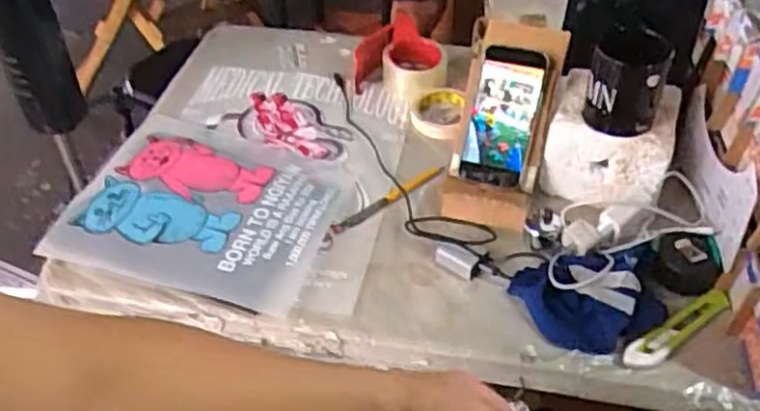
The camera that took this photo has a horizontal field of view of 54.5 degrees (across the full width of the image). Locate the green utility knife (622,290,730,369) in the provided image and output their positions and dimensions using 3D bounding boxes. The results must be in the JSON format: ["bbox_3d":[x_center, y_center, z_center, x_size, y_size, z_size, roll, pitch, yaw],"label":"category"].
[{"bbox_3d":[0.315,0.128,0.774,0.151,0.015,0.028,-26,49,-25],"label":"green utility knife"}]

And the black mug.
[{"bbox_3d":[0.281,-0.148,0.833,0.081,0.109,0.082,15,45,15],"label":"black mug"}]

